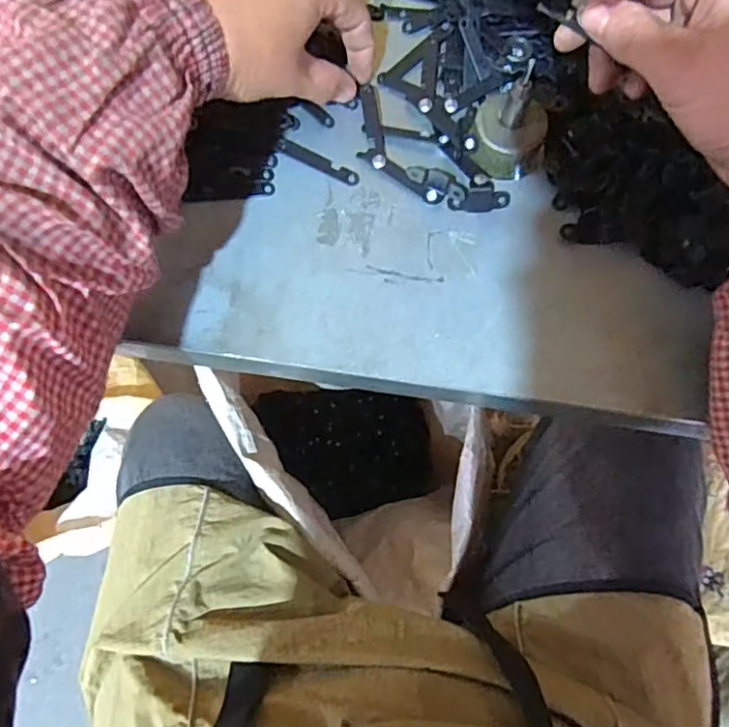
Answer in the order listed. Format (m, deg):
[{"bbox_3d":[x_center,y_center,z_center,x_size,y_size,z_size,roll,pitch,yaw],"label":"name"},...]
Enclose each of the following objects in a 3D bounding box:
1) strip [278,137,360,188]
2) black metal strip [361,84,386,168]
[{"bbox_3d":[-0.027,-0.117,0.347,0.052,0.004,0.010,28,79,7],"label":"strip"},{"bbox_3d":[0.005,-0.138,0.352,0.010,0.006,0.053,-8,78,-1],"label":"black metal strip"}]

